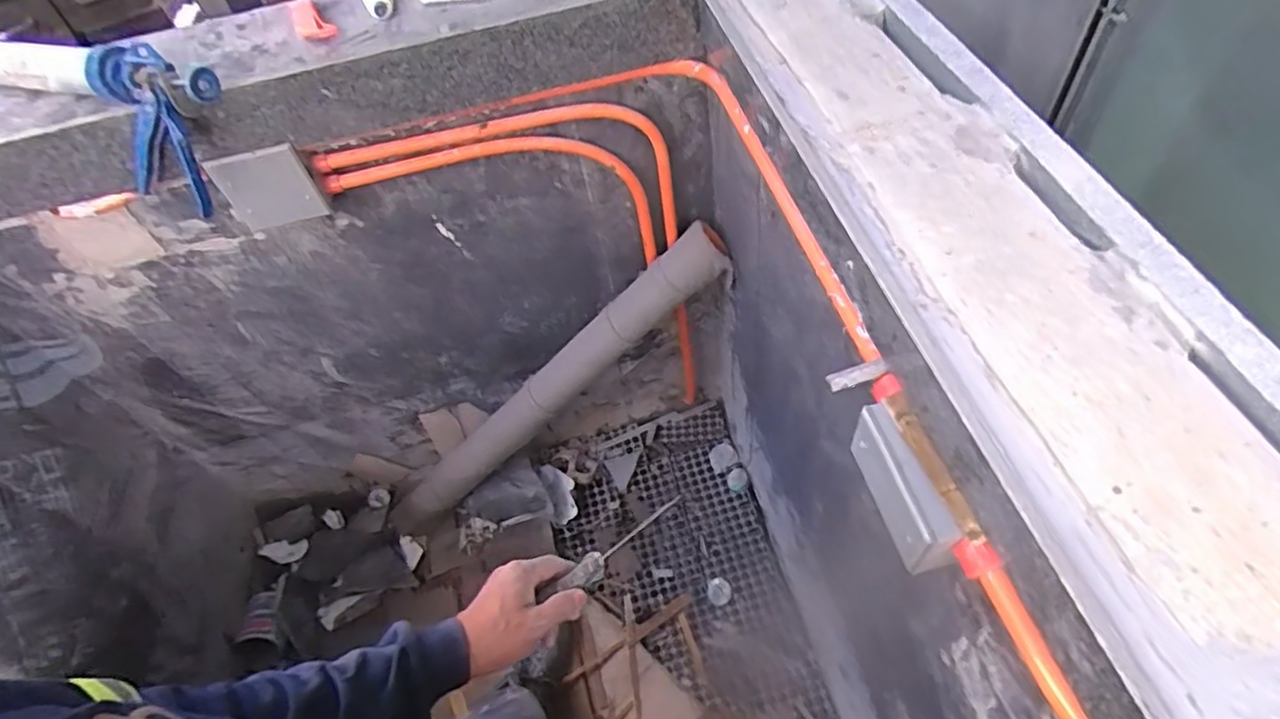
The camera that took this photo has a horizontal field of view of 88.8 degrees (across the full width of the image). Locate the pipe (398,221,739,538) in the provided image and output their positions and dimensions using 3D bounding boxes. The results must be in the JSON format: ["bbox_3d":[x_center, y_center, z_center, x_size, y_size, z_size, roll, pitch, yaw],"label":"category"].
[{"bbox_3d":[-0.217,0.093,1.386,1.027,0.092,0.093,-40,49,27],"label":"pipe"}]

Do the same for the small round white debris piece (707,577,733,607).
[{"bbox_3d":[0.174,0.509,1.435,0.051,0.006,0.059,-5,54,1],"label":"small round white debris piece"}]

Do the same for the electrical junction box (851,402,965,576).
[{"bbox_3d":[0.203,0.098,0.514,0.032,0.062,0.122,-16,54,-3],"label":"electrical junction box"}]

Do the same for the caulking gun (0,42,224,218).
[{"bbox_3d":[-0.671,-0.288,0.800,0.409,0.208,0.061,14,56,14],"label":"caulking gun"}]

